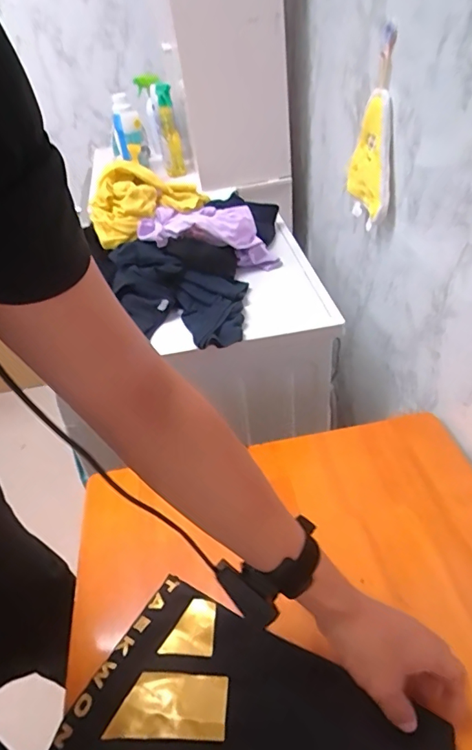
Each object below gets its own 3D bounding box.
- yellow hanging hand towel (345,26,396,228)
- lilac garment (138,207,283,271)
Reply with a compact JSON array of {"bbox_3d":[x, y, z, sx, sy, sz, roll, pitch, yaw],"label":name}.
[{"bbox_3d":[0.240,-0.420,0.848,0.031,0.308,0.182,-5,39,1],"label":"yellow hanging hand towel"},{"bbox_3d":[-0.052,-0.307,1.010,0.302,0.108,0.098,6,35,-23],"label":"lilac garment"}]

